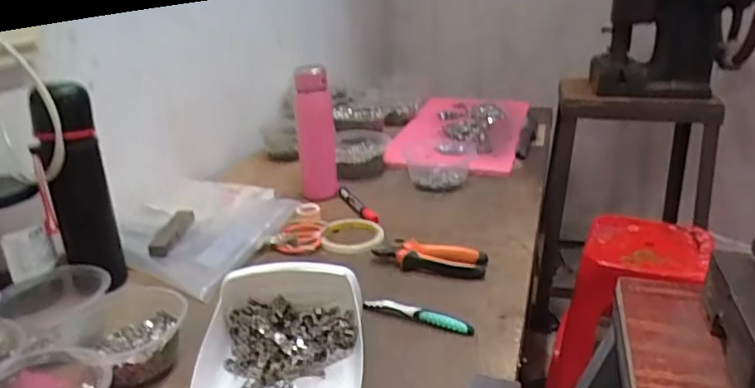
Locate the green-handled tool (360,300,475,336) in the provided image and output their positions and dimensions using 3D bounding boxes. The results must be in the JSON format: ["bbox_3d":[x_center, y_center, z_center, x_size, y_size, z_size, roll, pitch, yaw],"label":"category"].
[{"bbox_3d":[0.044,0.136,0.649,0.131,0.017,0.011,9,24,22],"label":"green-handled tool"}]

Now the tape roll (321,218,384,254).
[{"bbox_3d":[-0.037,0.059,0.853,0.090,0.012,0.102,1,22,5],"label":"tape roll"}]

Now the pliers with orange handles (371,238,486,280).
[{"bbox_3d":[0.070,0.084,0.763,0.148,0.024,0.053,4,23,11],"label":"pliers with orange handles"}]

